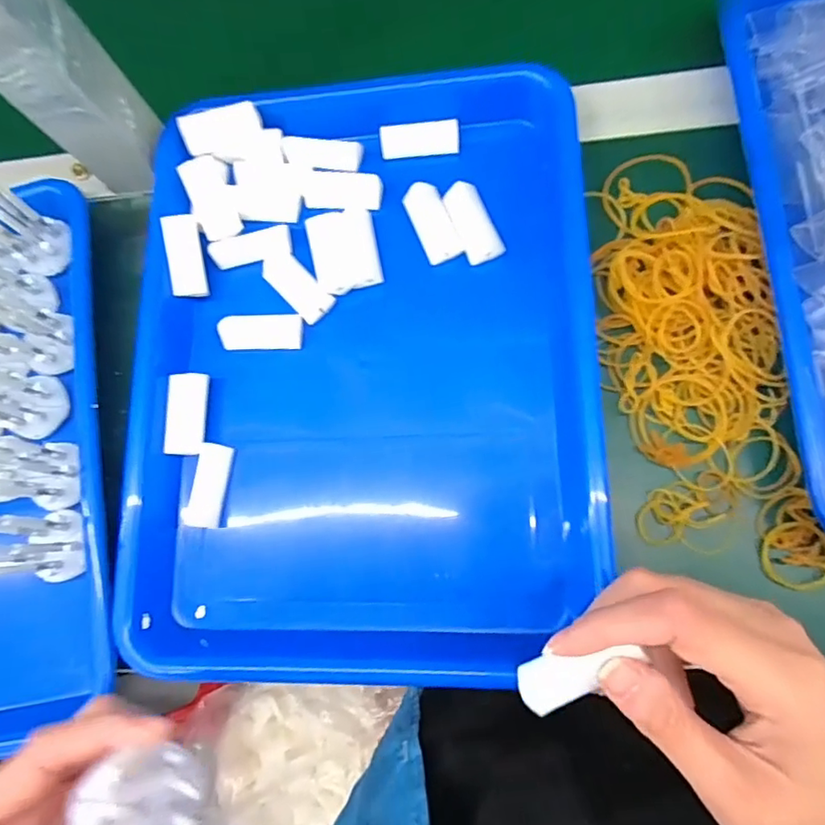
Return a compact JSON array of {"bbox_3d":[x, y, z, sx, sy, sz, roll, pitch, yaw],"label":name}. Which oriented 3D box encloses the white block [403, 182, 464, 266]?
[{"bbox_3d":[0.012,-0.110,0.323,0.021,0.009,0.047,-23,81,5],"label":"white block"}]

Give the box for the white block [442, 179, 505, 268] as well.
[{"bbox_3d":[0.036,-0.109,0.323,0.021,0.010,0.048,-23,82,5],"label":"white block"}]

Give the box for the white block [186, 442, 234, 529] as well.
[{"bbox_3d":[-0.113,0.040,0.309,0.015,0.013,0.045,6,85,8],"label":"white block"}]

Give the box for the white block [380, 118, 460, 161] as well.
[{"bbox_3d":[0.004,-0.165,0.335,0.047,0.006,0.019,-6,107,1],"label":"white block"}]

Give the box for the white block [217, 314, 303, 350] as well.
[{"bbox_3d":[-0.088,-0.047,0.323,0.046,0.012,0.020,-2,84,7],"label":"white block"}]

